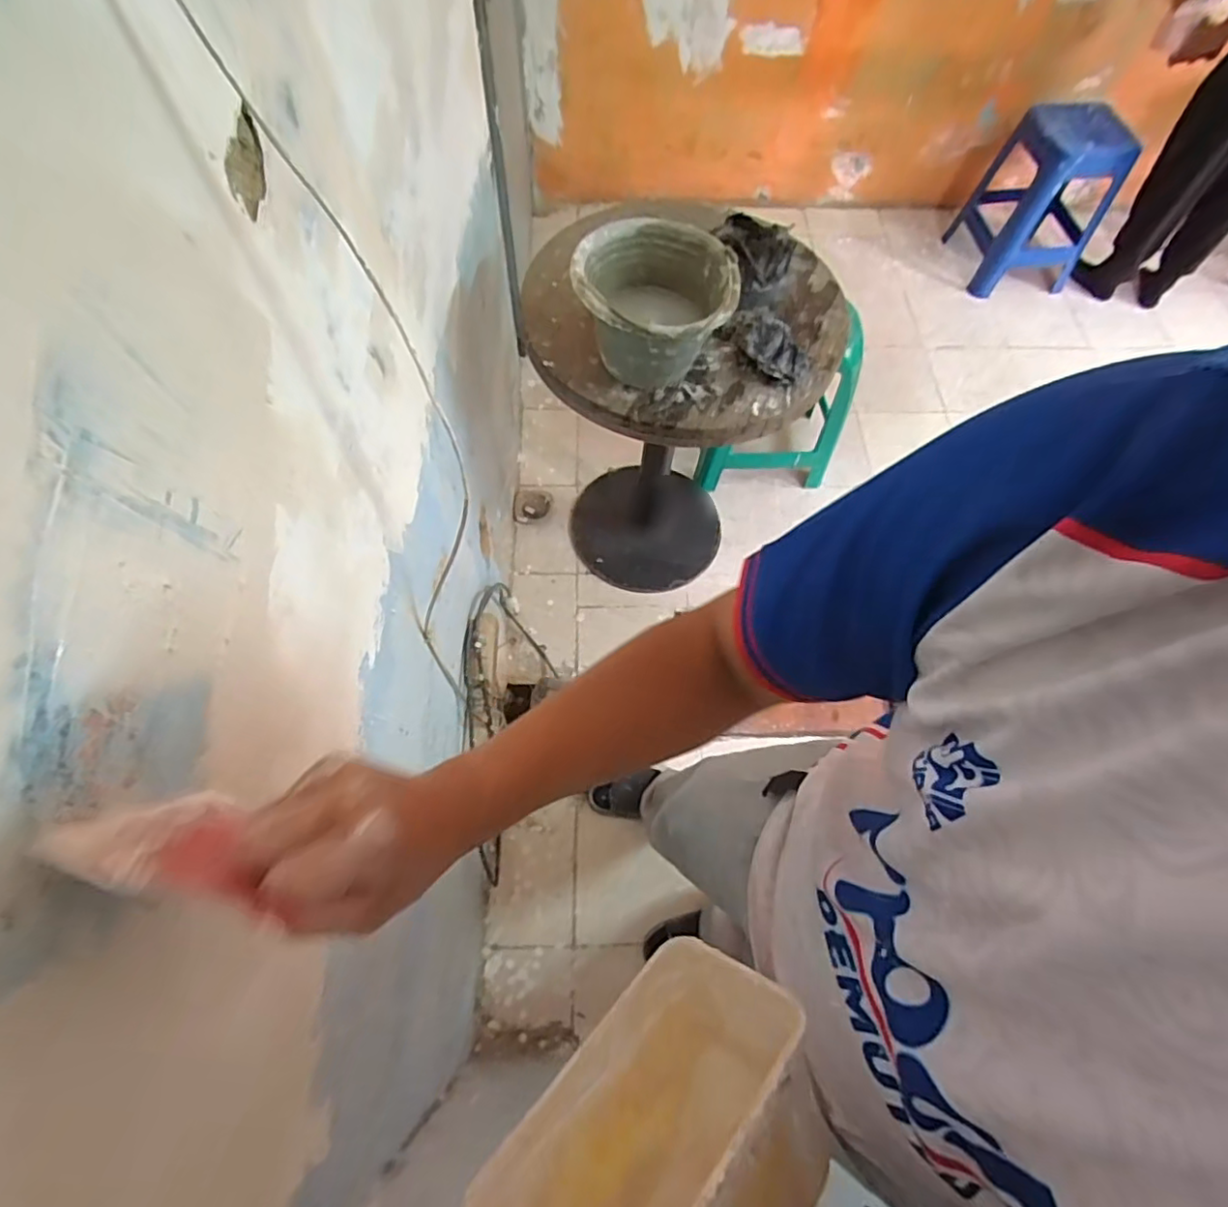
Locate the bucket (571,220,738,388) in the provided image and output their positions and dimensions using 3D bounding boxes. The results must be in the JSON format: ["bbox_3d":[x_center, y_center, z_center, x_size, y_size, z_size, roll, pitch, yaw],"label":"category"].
[{"bbox_3d":[0.061,-0.462,1.005,0.245,0.165,0.249,1,64,-2],"label":"bucket"}]

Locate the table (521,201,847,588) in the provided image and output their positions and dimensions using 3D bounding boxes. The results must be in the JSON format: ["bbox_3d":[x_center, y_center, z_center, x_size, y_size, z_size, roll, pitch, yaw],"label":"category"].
[{"bbox_3d":[0.117,-0.376,1.441,0.551,0.767,0.553,1,64,-2],"label":"table"}]

